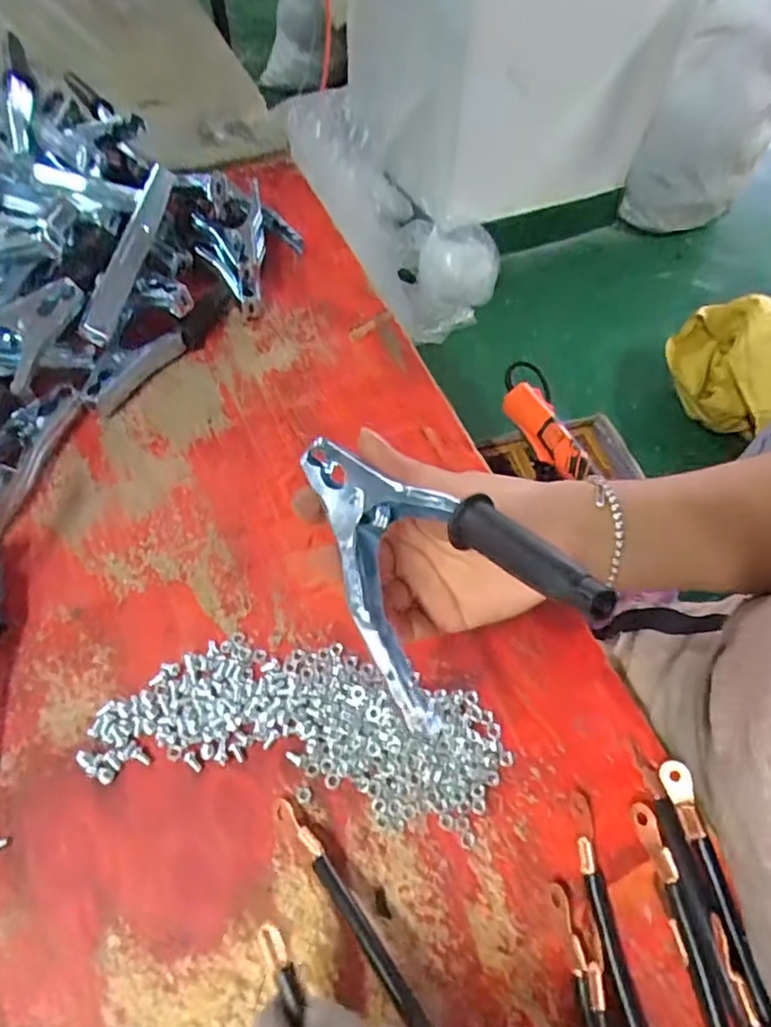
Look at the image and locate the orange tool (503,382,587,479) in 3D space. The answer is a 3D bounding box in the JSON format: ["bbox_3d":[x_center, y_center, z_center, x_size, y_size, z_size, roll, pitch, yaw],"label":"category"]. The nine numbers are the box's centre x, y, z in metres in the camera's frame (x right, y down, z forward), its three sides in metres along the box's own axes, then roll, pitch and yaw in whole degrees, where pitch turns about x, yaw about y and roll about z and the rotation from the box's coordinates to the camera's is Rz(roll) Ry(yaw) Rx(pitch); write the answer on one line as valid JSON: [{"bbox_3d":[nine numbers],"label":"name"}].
[{"bbox_3d":[0.201,-0.106,0.766,0.043,0.044,0.142,-24,63,-16],"label":"orange tool"}]

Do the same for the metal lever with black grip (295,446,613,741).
[{"bbox_3d":[0.012,0.008,0.244,0.072,0.023,0.140,-43,51,8],"label":"metal lever with black grip"}]

